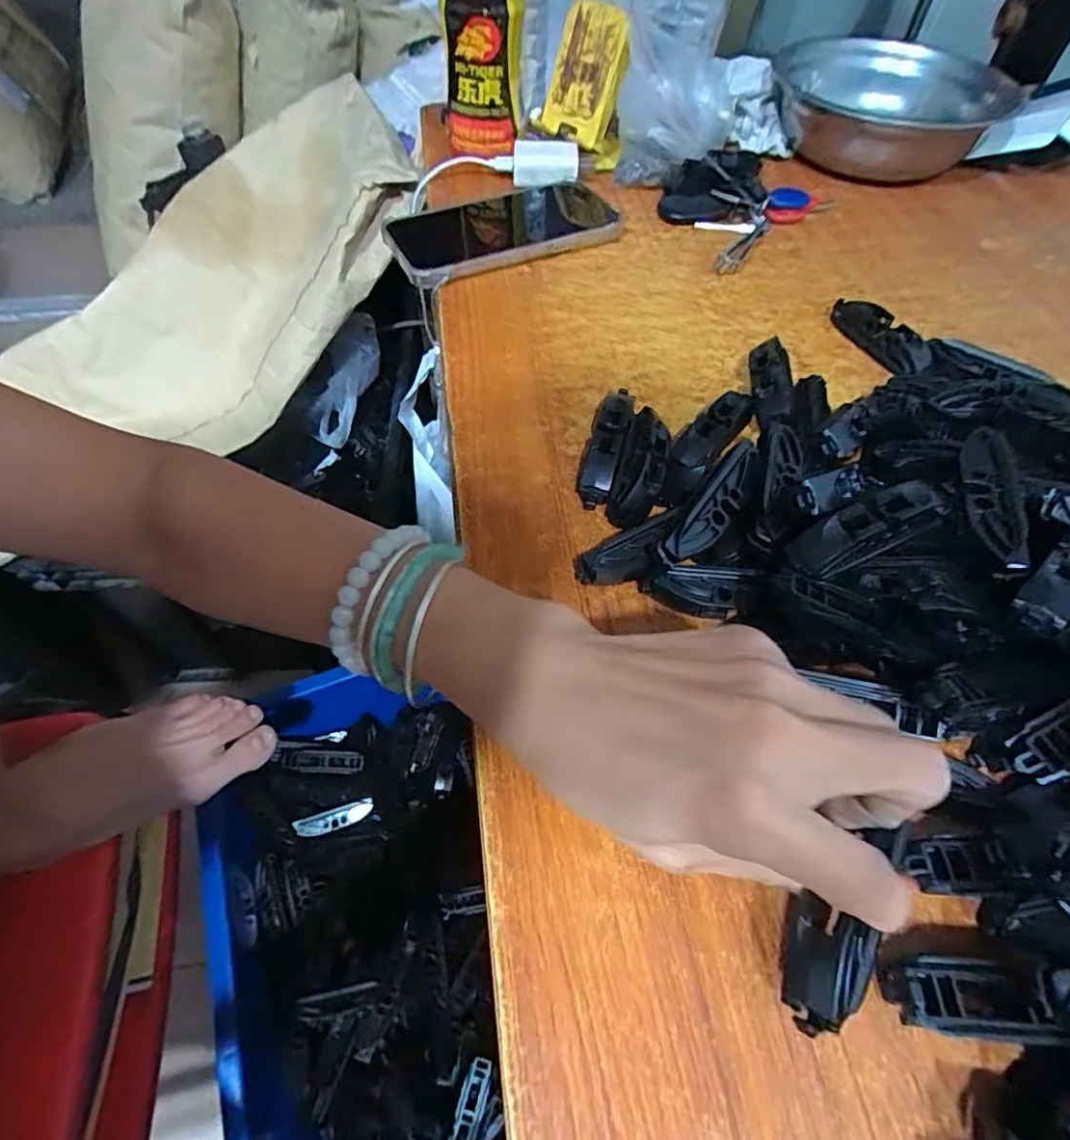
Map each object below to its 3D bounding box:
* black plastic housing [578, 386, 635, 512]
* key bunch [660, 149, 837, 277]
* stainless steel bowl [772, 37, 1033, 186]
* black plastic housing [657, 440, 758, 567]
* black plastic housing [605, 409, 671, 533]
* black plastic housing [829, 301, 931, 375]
[{"bbox_3d":[0.038,-0.068,0.308,0.018,0.018,0.078,14,56,9],"label":"black plastic housing"},{"bbox_3d":[0.155,-0.291,0.455,0.097,0.029,0.152,38,63,23],"label":"key bunch"},{"bbox_3d":[0.311,-0.402,0.513,0.190,0.060,0.173,5,55,3],"label":"stainless steel bowl"},{"bbox_3d":[0.080,-0.030,0.256,0.017,0.013,0.074,33,61,20],"label":"black plastic housing"},{"bbox_3d":[0.054,-0.052,0.295,0.023,0.022,0.077,15,57,10],"label":"black plastic housing"},{"bbox_3d":[0.215,-0.148,0.365,0.022,0.019,0.071,-21,58,-15],"label":"black plastic housing"}]

